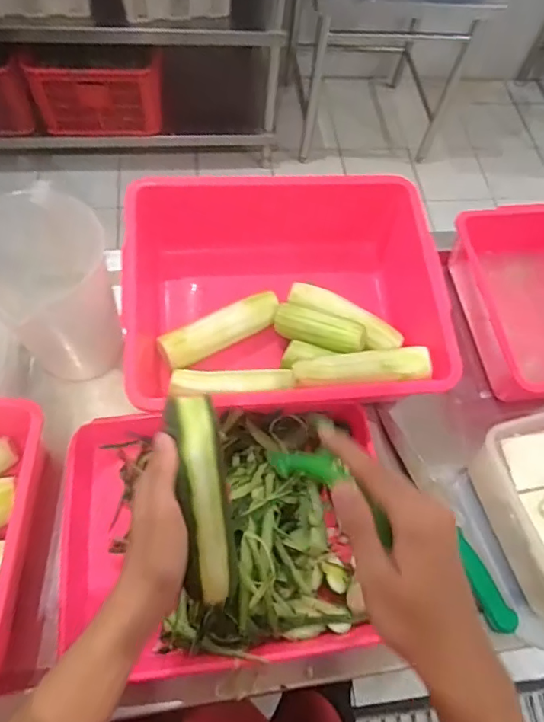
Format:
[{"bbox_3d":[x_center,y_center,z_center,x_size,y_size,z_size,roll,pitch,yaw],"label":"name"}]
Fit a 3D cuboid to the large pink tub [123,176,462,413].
[{"bbox_3d":[0.020,-0.091,0.702,0.391,0.181,0.324,0,63,-6],"label":"large pink tub"}]

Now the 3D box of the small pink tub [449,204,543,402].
[{"bbox_3d":[0.403,-0.091,0.752,0.220,0.099,0.286,-7,64,-9],"label":"small pink tub"}]

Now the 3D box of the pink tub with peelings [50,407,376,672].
[{"bbox_3d":[-0.052,0.188,0.578,0.350,0.078,0.277,-1,63,-6],"label":"pink tub with peelings"}]

